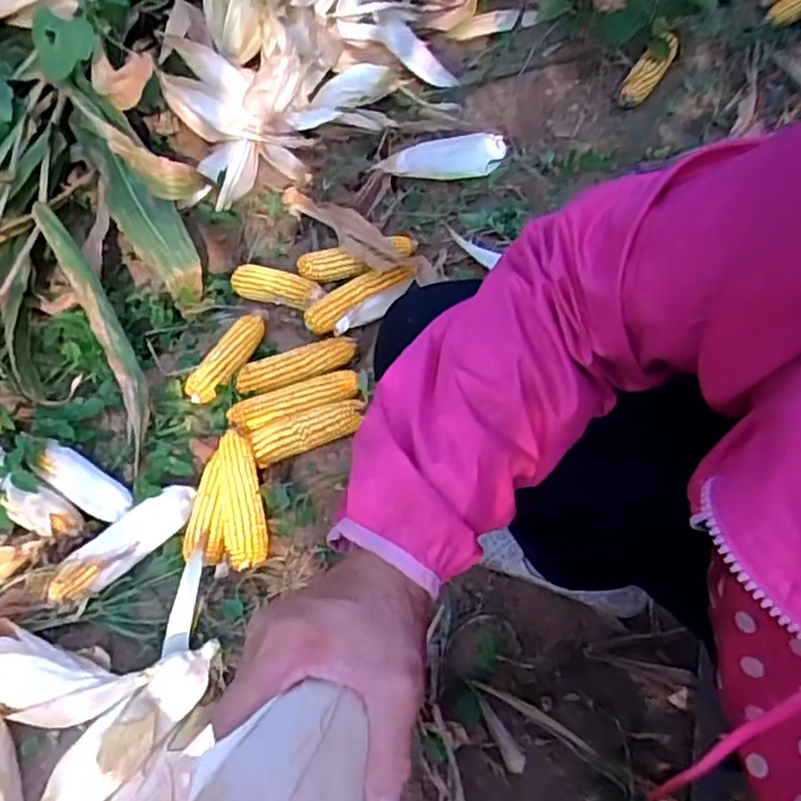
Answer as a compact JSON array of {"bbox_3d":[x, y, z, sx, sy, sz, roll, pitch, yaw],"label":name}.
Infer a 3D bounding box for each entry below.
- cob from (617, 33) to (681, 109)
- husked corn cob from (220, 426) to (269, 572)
[{"bbox_3d":[0.453,-0.598,1.220,0.054,0.045,0.220,27,62,24],"label":"cob"},{"bbox_3d":[-0.198,0.120,0.851,0.053,0.048,0.173,-12,60,-3],"label":"husked corn cob"}]

